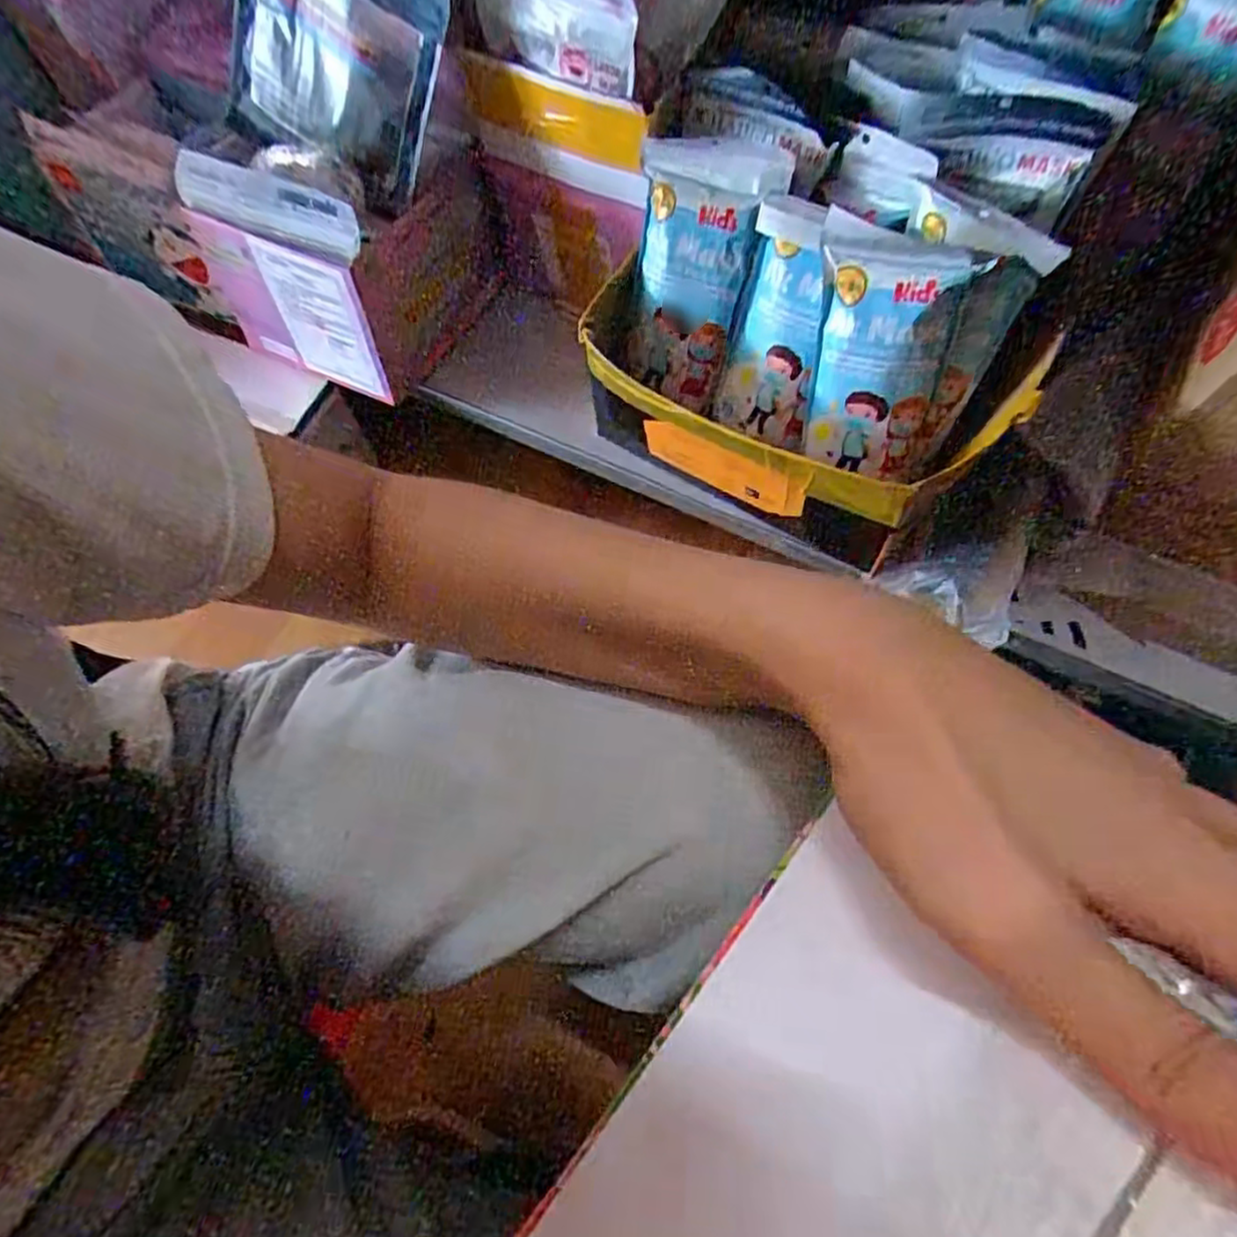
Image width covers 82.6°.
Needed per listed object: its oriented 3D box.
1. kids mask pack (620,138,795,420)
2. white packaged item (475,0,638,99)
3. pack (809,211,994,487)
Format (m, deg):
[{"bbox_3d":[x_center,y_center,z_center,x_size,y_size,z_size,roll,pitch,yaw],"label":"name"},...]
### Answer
[{"bbox_3d":[0.053,-0.254,0.535,0.098,0.188,0.032,25,48,11],"label":"kids mask pack"},{"bbox_3d":[-0.044,-0.394,0.462,0.120,0.074,0.033,24,71,10],"label":"white packaged item"},{"bbox_3d":[0.172,-0.180,0.488,0.099,0.157,0.023,21,44,11],"label":"pack"}]

